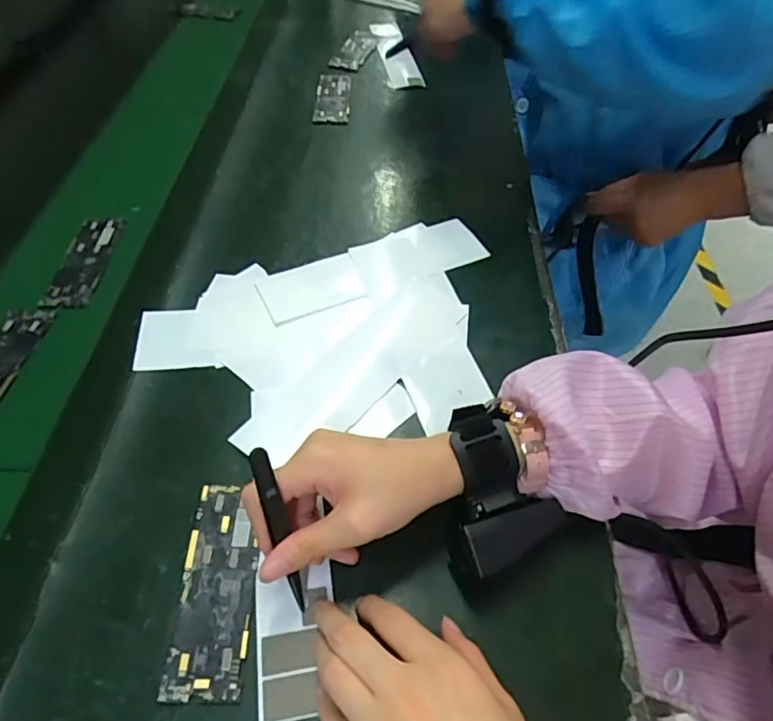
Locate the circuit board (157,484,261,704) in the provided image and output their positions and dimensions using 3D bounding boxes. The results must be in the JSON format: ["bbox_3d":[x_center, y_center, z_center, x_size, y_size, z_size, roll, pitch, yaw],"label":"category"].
[{"bbox_3d":[-0.102,0.135,0.323,0.043,0.004,0.122,-1,53,0],"label":"circuit board"}]

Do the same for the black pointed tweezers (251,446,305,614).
[{"bbox_3d":[-0.059,0.096,0.293,0.010,0.115,0.009,-12,28,-9],"label":"black pointed tweezers"}]

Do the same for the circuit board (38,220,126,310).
[{"bbox_3d":[-0.289,-0.095,0.506,0.044,0.007,0.120,1,53,1],"label":"circuit board"}]

